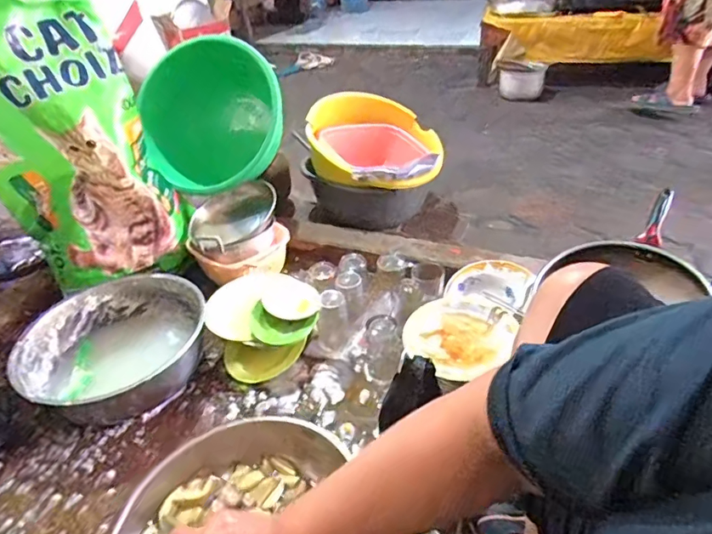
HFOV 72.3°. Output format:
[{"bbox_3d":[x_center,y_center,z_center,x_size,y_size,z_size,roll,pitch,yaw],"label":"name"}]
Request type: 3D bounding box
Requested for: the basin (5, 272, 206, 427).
[{"bbox_3d":[-0.518,0.174,1.063,0.356,0.133,0.356,-3,36,2],"label":"basin"}]

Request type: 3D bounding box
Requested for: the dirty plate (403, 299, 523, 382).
[{"bbox_3d":[0.204,0.131,0.950,0.201,0.026,0.191,-3,36,2],"label":"dirty plate"}]

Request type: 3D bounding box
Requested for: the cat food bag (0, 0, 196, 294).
[{"bbox_3d":[-0.627,-0.268,1.092,0.368,0.571,0.235,-29,43,-29],"label":"cat food bag"}]

